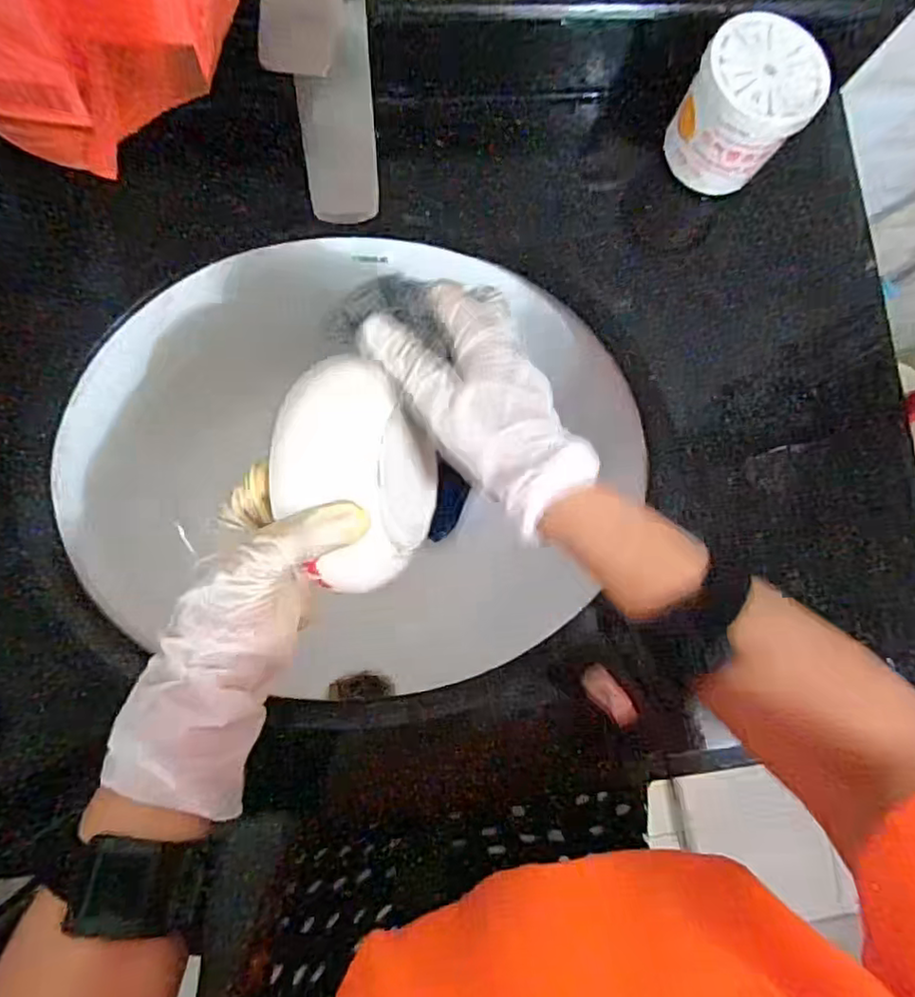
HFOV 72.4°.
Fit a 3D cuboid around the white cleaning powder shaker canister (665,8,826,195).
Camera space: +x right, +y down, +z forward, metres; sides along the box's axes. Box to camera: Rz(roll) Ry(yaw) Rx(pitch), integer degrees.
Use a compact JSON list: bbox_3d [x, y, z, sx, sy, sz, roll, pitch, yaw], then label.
[{"bbox_3d":[0.191,-0.263,0.421,0.074,0.070,0.074,1,83,-5],"label":"white cleaning powder shaker canister"}]

